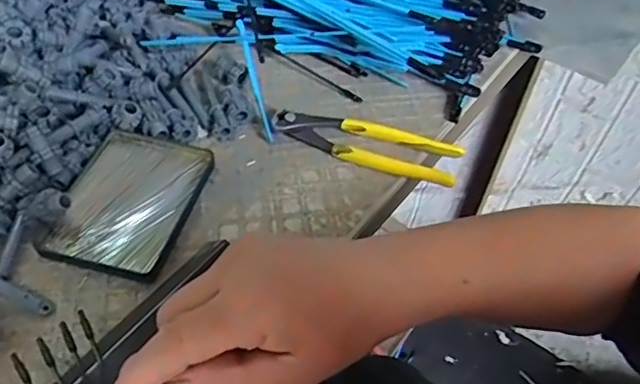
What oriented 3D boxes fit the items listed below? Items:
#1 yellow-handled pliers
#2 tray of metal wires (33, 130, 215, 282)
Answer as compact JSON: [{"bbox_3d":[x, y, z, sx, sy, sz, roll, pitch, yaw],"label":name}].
[{"bbox_3d":[0.039,-0.041,0.497,0.158,0.020,0.040,18,52,10],"label":"yellow-handled pliers"},{"bbox_3d":[-0.149,0.007,0.455,0.094,0.012,0.127,14,51,8],"label":"tray of metal wires"}]

